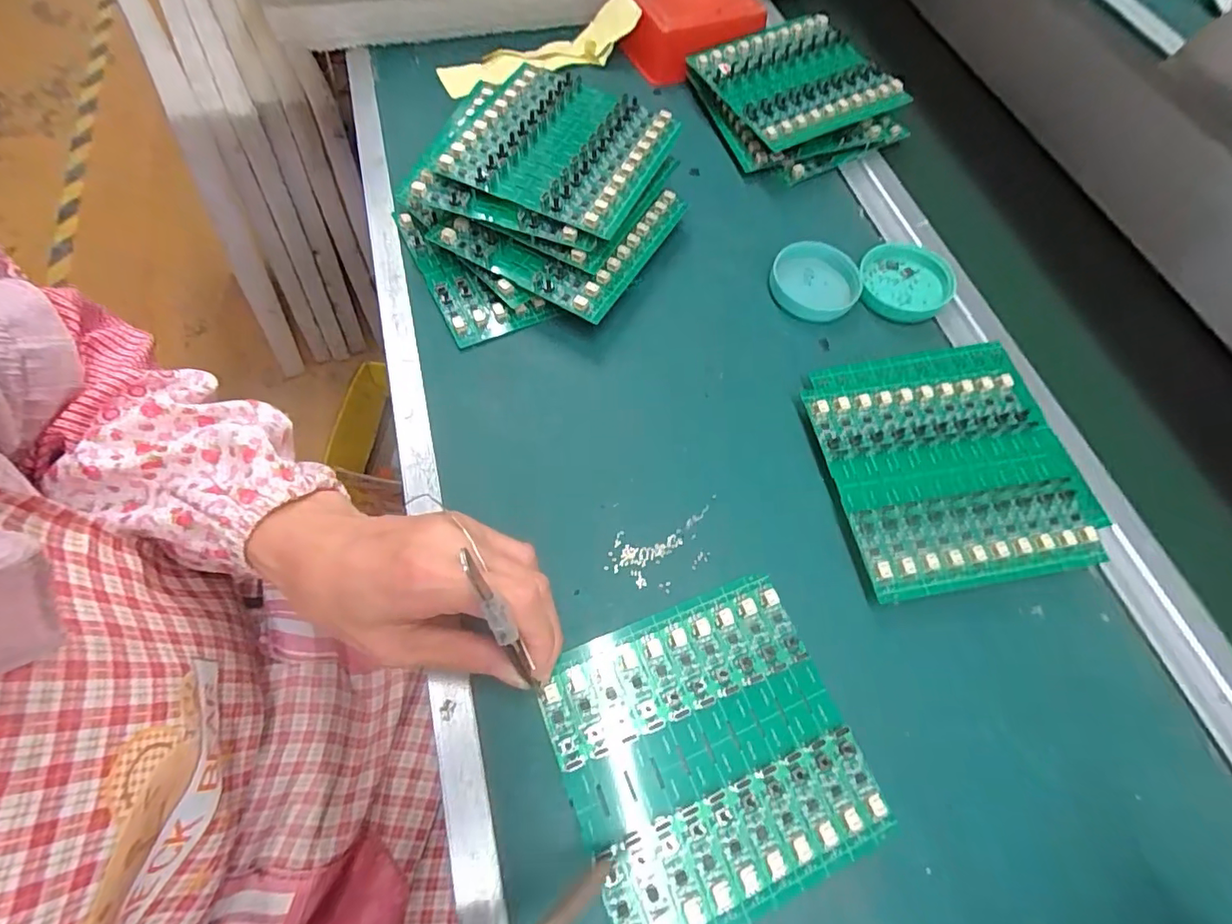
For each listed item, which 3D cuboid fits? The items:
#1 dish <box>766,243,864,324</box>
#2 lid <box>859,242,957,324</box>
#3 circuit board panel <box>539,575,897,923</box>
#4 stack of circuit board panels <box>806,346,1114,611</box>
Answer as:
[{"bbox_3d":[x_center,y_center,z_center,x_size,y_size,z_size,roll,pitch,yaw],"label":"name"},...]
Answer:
[{"bbox_3d":[0.146,-0.133,0.391,0.062,0.015,0.060,1,64,-3],"label":"dish"},{"bbox_3d":[0.214,-0.135,0.396,0.063,0.018,0.062,1,64,-3],"label":"lid"},{"bbox_3d":[0.046,0.140,0.260,0.135,0.005,0.131,-19,67,-12],"label":"circuit board panel"},{"bbox_3d":[0.202,0.001,0.330,0.147,0.021,0.150,-9,65,-8],"label":"stack of circuit board panels"}]

